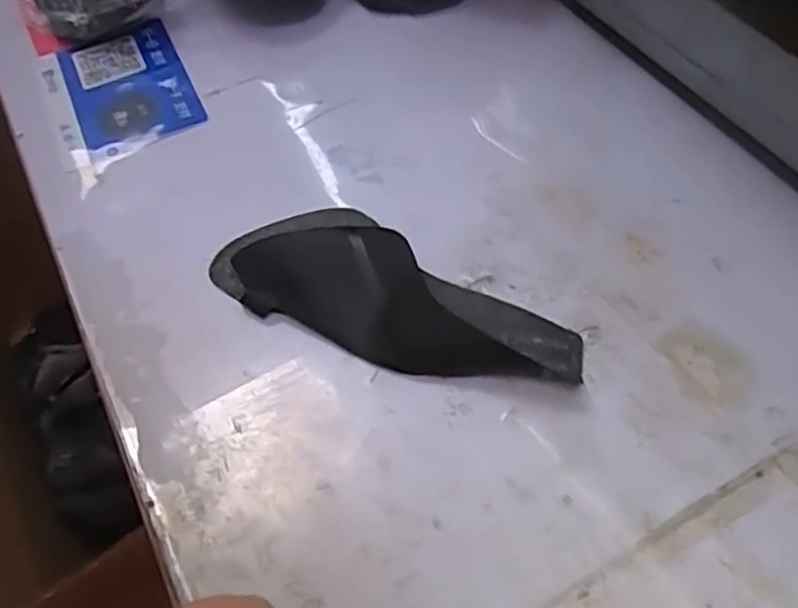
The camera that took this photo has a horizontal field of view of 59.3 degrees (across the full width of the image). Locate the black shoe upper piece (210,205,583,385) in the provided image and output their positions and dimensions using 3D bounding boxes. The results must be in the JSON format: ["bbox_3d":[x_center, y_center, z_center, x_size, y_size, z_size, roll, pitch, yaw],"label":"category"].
[{"bbox_3d":[-0.005,-0.008,0.459,0.248,0.015,0.097,23,60,18],"label":"black shoe upper piece"}]

